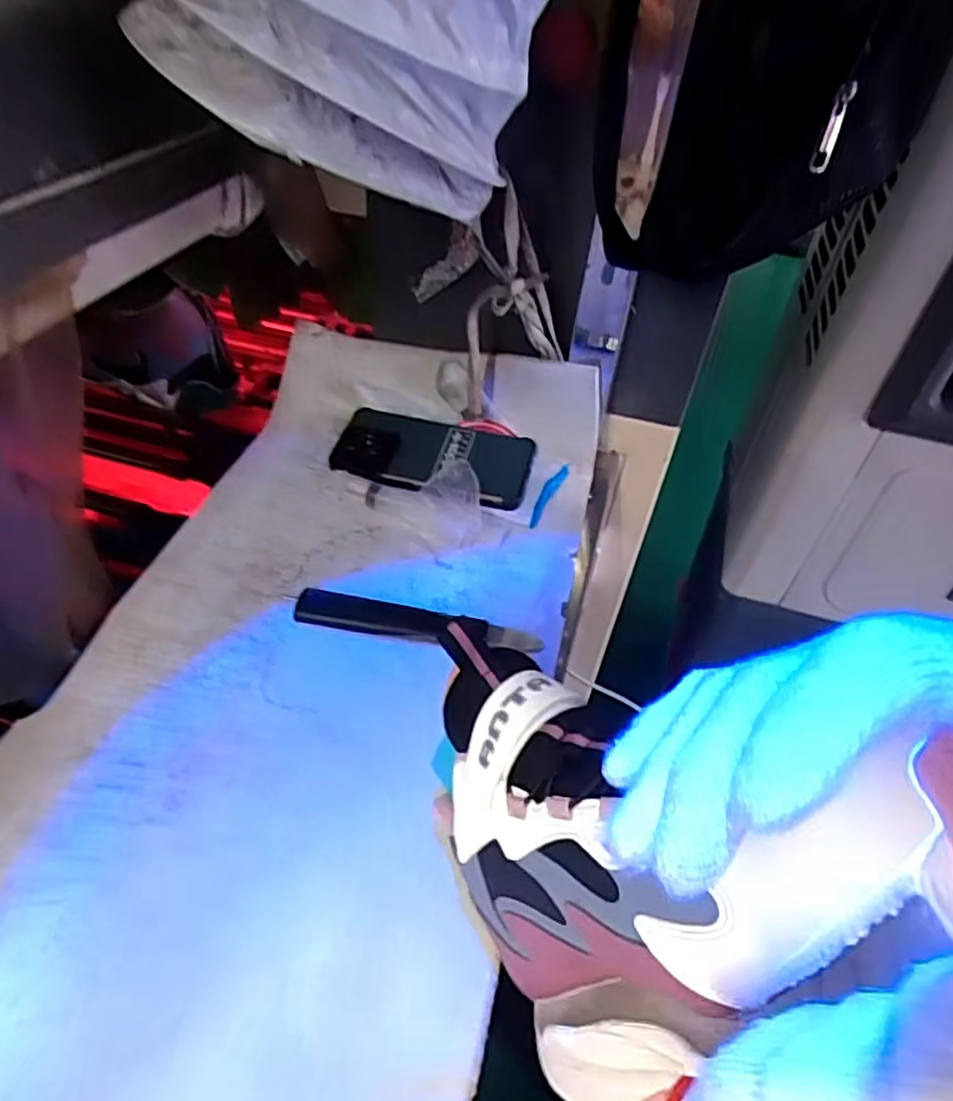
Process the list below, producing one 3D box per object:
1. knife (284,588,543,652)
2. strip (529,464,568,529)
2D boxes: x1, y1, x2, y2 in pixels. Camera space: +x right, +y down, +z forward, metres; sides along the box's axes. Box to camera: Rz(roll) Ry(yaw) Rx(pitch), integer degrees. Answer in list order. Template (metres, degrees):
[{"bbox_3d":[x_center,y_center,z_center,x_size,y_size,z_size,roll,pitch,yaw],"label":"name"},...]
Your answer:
[{"bbox_3d":[-0.041,0.050,0.466,0.169,0.015,0.026,9,45,2],"label":"knife"},{"bbox_3d":[0.059,-0.046,0.568,0.011,0.010,0.070,24,64,16],"label":"strip"}]

